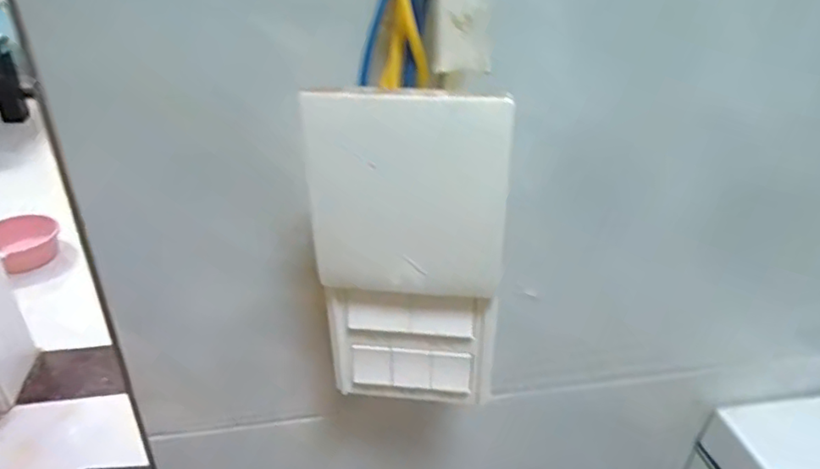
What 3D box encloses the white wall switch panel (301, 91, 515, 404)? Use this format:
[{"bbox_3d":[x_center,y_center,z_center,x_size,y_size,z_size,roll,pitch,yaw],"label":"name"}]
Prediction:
[{"bbox_3d":[-0.001,0.017,0.278,0.085,0.172,0.017,5,32,4],"label":"white wall switch panel"}]

